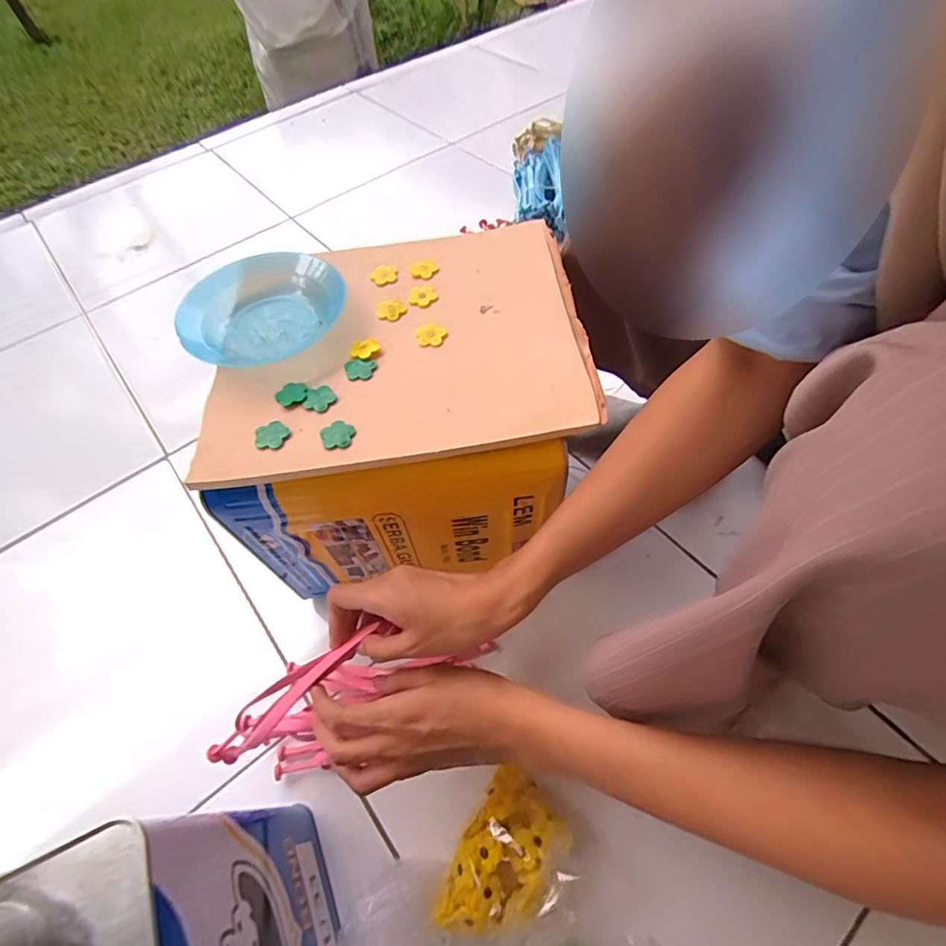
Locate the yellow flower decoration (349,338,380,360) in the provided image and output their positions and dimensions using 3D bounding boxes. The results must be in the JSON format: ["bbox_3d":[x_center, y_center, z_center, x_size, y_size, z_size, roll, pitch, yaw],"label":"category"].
[{"bbox_3d":[-0.083,-0.094,0.376,0.023,0.008,0.017,-32,61,-16],"label":"yellow flower decoration"}]

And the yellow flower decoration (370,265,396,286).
[{"bbox_3d":[-0.078,-0.172,0.428,0.022,0.007,0.018,-11,57,-3],"label":"yellow flower decoration"}]

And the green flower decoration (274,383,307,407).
[{"bbox_3d":[-0.131,-0.057,0.358,0.022,0.005,0.019,-30,60,-14],"label":"green flower decoration"}]

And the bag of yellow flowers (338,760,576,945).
[{"bbox_3d":[-0.007,0.316,0.370,0.180,0.046,0.094,-35,62,-17],"label":"bag of yellow flowers"}]

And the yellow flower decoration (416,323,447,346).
[{"bbox_3d":[-0.033,-0.108,0.383,0.021,0.005,0.021,-2,58,3],"label":"yellow flower decoration"}]

